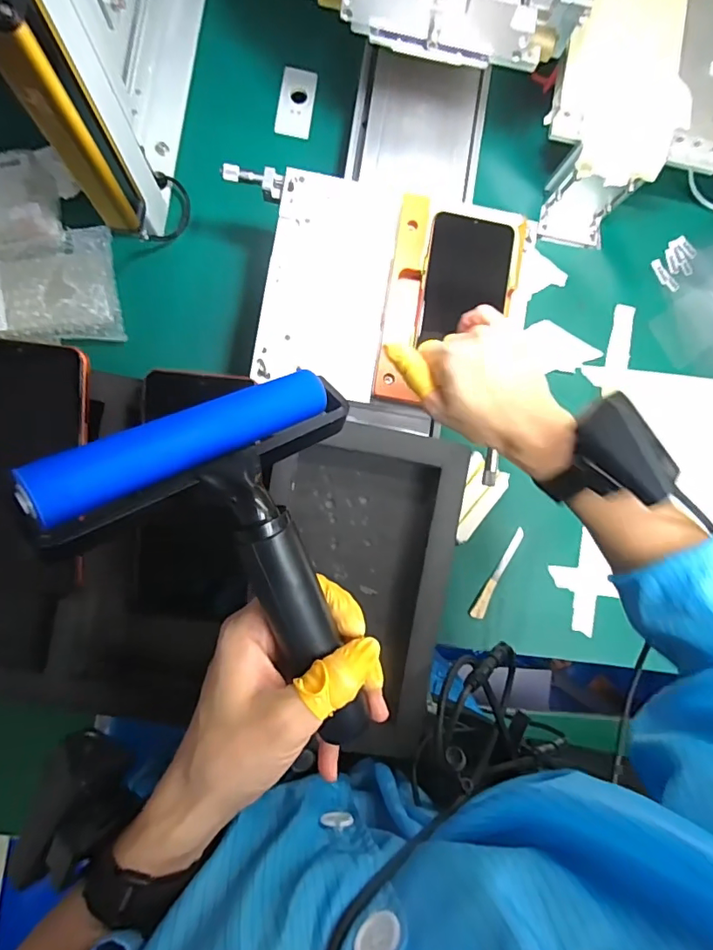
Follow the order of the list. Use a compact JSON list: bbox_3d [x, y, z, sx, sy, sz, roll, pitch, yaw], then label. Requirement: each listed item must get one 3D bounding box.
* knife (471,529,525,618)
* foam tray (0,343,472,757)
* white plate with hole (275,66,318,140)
[{"bbox_3d":[0.165,0.114,0.584,0.015,0.004,0.114,31,84,-7],"label":"knife"},{"bbox_3d":[-0.170,0.041,0.341,0.461,0.055,0.223,13,87,-8],"label":"foam tray"},{"bbox_3d":[-0.068,-0.422,0.573,0.039,0.006,0.076,9,87,-9],"label":"white plate with hole"}]

